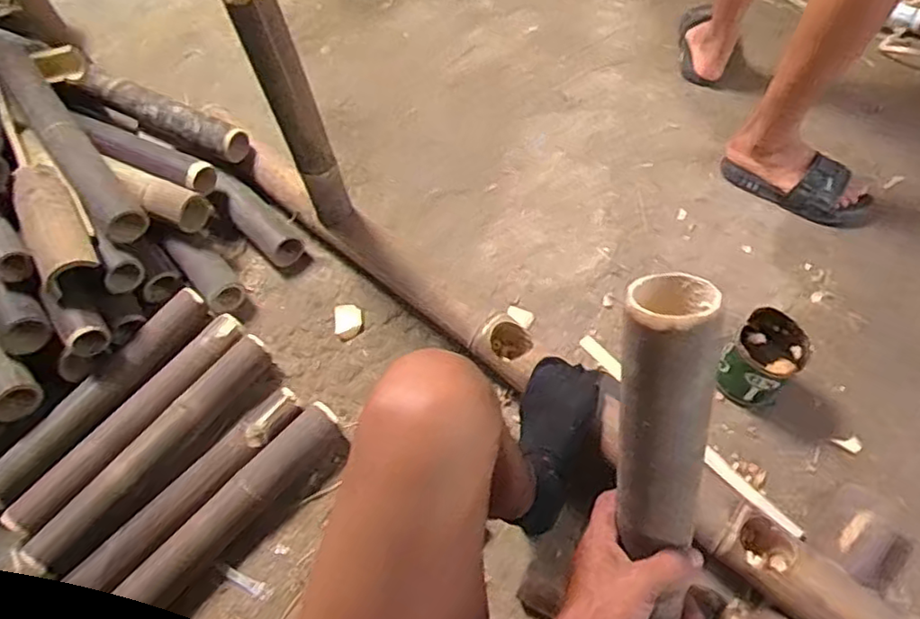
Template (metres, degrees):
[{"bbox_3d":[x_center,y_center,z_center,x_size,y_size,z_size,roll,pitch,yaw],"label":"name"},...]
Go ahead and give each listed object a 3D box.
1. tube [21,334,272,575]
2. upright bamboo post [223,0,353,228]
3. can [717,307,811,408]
[{"bbox_3d":[-0.423,0.192,0.912,0.079,0.051,0.405,30,63,21],"label":"tube"},{"bbox_3d":[-0.236,-0.281,0.937,0.072,0.412,0.060,-18,57,-9],"label":"upright bamboo post"},{"bbox_3d":[0.445,0.075,0.944,0.098,0.106,0.108,38,67,24],"label":"can"}]

